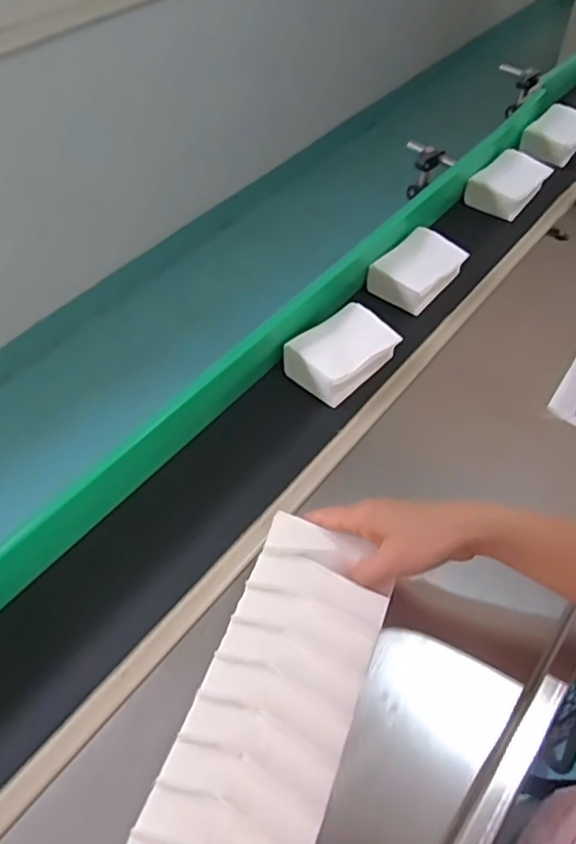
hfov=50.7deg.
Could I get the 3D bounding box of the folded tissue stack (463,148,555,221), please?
[{"bbox_3d":[0.312,-0.336,0.853,0.082,0.040,0.120,33,60,25],"label":"folded tissue stack"}]

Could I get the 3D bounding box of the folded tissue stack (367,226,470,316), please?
[{"bbox_3d":[0.157,-0.183,0.726,0.075,0.039,0.110,31,59,24],"label":"folded tissue stack"}]

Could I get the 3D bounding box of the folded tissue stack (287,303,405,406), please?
[{"bbox_3d":[0.058,-0.075,0.641,0.109,0.037,0.079,-39,60,-25],"label":"folded tissue stack"}]

